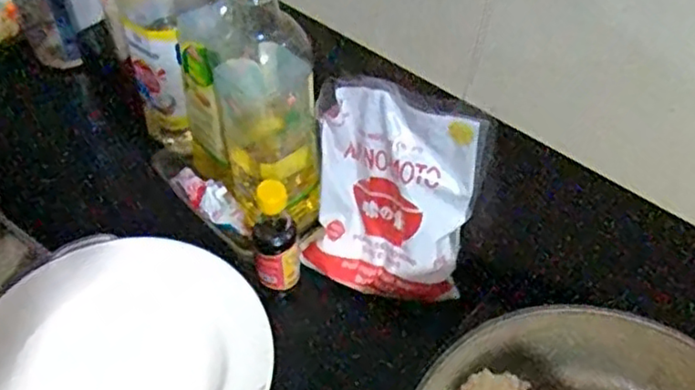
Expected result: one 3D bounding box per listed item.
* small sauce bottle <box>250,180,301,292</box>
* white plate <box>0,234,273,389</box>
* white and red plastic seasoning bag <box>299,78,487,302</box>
[{"bbox_3d":[-0.061,0.032,0.588,0.040,0.106,0.035,-6,51,-9],"label":"small sauce bottle"},{"bbox_3d":[-0.163,0.122,0.487,0.206,0.029,0.217,2,50,-2],"label":"white plate"},{"bbox_3d":[0.039,-0.001,0.611,0.147,0.195,0.043,20,27,19],"label":"white and red plastic seasoning bag"}]

